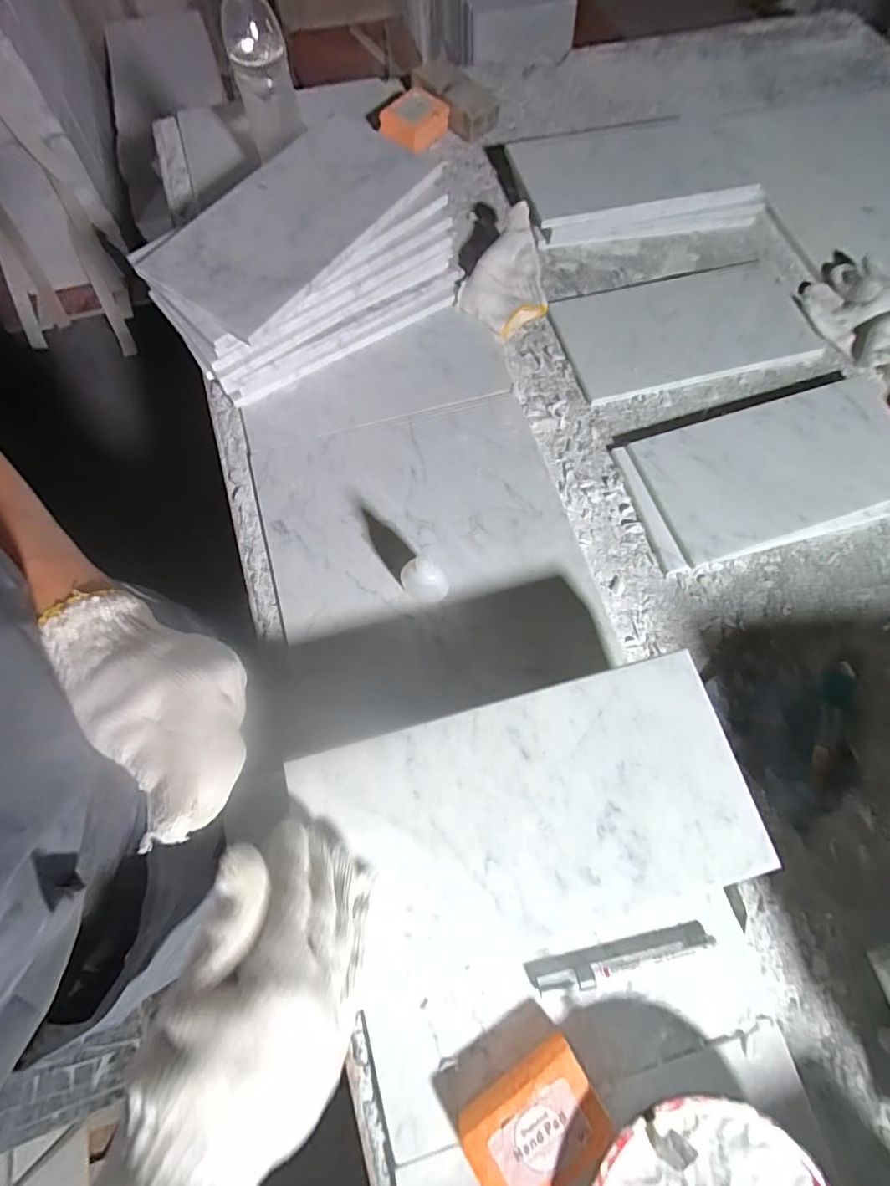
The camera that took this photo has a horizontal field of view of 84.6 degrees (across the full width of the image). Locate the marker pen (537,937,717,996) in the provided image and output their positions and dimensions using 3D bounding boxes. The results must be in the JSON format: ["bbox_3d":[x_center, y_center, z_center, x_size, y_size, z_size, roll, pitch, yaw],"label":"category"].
[{"bbox_3d":[0.142,0.290,0.379,0.142,0.008,0.015,-11,72,-6],"label":"marker pen"}]

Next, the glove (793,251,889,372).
[{"bbox_3d":[0.513,-0.332,0.587,0.097,0.037,0.181,-24,74,-10],"label":"glove"}]

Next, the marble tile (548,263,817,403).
[{"bbox_3d":[0.292,-0.330,0.597,0.303,0.012,0.158,-13,72,-7],"label":"marble tile"}]

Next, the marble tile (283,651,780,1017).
[{"bbox_3d":[0.061,0.148,0.332,0.287,0.010,0.153,-15,73,-7],"label":"marble tile"}]

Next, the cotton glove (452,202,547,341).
[{"bbox_3d":[0.087,-0.383,0.590,0.099,0.050,0.138,33,73,9],"label":"cotton glove"}]

